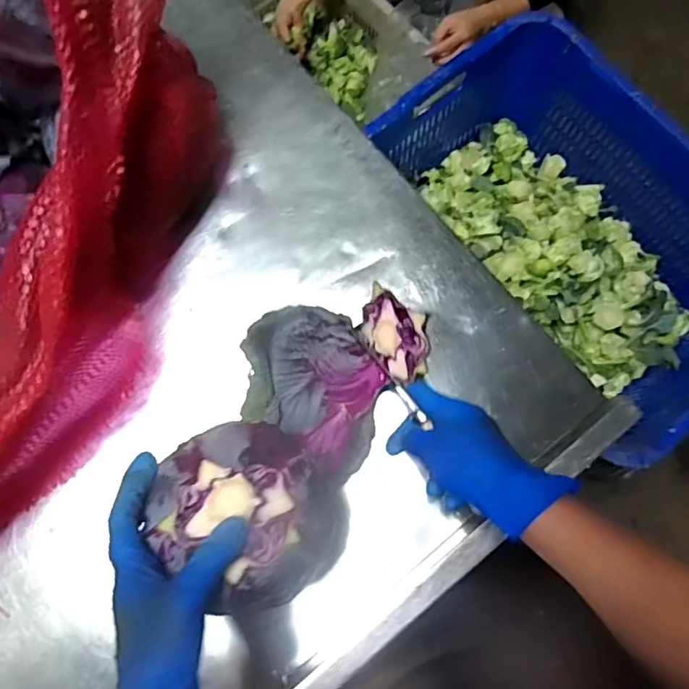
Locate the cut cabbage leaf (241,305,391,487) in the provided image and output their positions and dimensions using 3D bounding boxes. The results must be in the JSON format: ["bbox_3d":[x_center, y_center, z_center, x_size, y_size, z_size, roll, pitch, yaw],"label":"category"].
[{"bbox_3d":[-0.026,0.036,0.508,0.137,0.048,0.119,31,80,6],"label":"cut cabbage leaf"}]

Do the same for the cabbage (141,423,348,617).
[{"bbox_3d":[-0.067,0.124,0.424,0.113,0.103,0.137,-39,81,-8],"label":"cabbage"}]

